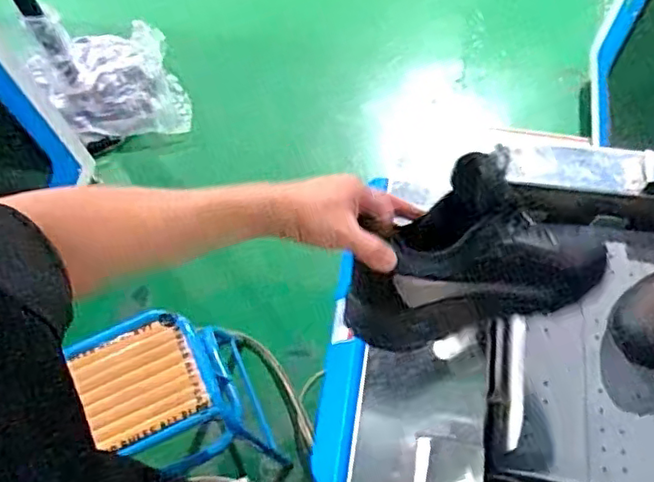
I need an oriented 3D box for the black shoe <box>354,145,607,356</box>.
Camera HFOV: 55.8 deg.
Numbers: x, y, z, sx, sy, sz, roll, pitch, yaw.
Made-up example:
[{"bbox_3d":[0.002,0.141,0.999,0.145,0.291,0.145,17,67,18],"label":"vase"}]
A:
[{"bbox_3d":[0.149,0.010,0.677,0.287,0.185,0.103,-20,29,-8],"label":"black shoe"}]

